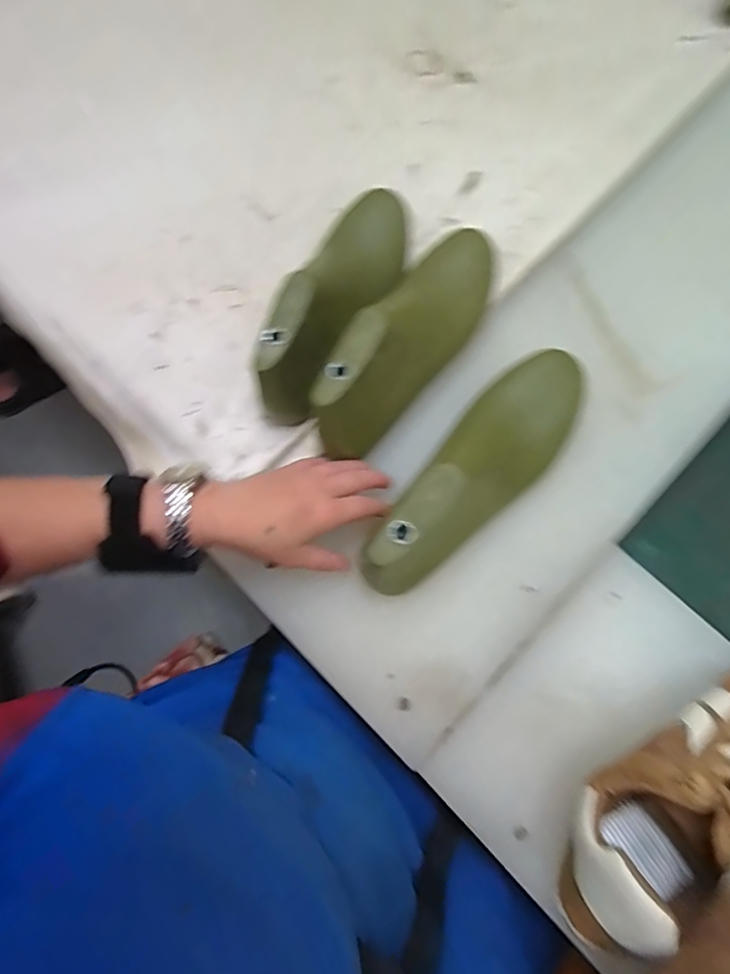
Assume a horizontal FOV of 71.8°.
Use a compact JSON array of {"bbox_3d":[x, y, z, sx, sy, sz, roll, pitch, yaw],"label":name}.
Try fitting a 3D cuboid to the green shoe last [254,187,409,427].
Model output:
[{"bbox_3d":[-0.018,-0.177,0.458,0.069,0.091,0.262,21,73,8],"label":"green shoe last"}]

